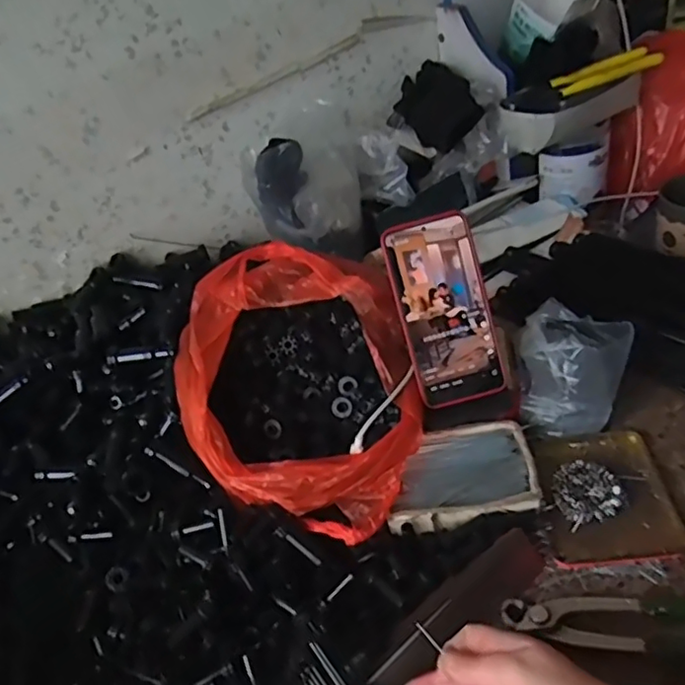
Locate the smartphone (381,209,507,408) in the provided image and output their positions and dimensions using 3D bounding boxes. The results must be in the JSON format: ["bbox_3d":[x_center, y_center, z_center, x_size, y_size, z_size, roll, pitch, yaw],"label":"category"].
[{"bbox_3d":[0.090,-0.028,0.525,0.076,0.163,0.011,-15,6,3],"label":"smartphone"}]

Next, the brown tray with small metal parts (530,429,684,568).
[{"bbox_3d":[0.217,0.121,0.496,0.097,0.013,0.124,-9,41,8],"label":"brown tray with small metal parts"}]

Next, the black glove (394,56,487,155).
[{"bbox_3d":[0.123,-0.317,0.793,0.087,0.022,0.159,-40,47,20],"label":"black glove"}]

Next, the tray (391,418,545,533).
[{"bbox_3d":[0.100,0.114,0.515,0.124,0.027,0.086,-14,41,2],"label":"tray"}]

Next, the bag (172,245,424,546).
[{"bbox_3d":[-0.041,0.037,0.545,0.207,0.126,0.259,-10,41,-5],"label":"bag"}]

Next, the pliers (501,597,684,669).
[{"bbox_3d":[0.214,0.196,0.409,0.196,0.024,0.042,-2,42,15],"label":"pliers"}]

